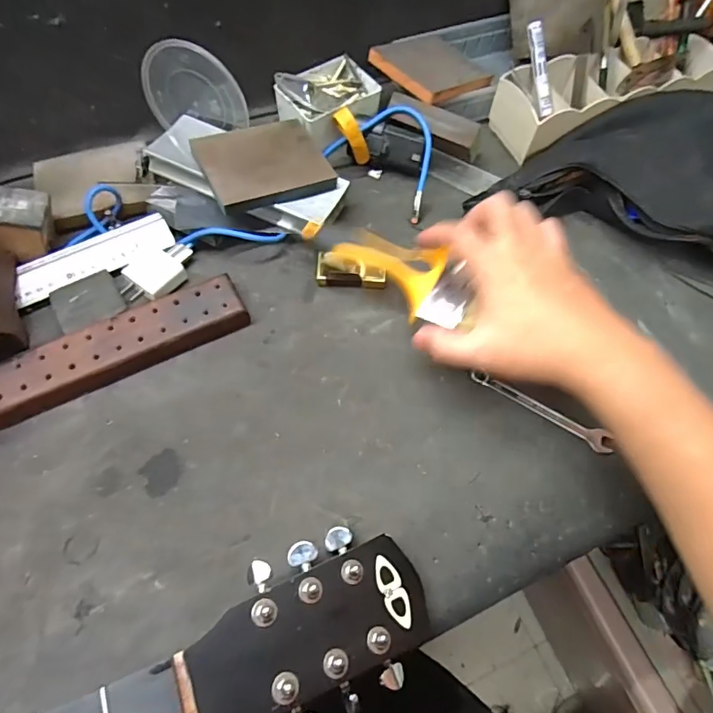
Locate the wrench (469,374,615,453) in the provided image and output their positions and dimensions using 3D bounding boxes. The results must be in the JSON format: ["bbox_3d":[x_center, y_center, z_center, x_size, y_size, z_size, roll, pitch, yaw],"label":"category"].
[{"bbox_3d":[0.163,0.047,0.415,0.129,0.010,0.019,30,68,10],"label":"wrench"}]

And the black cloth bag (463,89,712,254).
[{"bbox_3d":[0.322,-0.190,0.490,0.290,0.079,0.172,26,68,9],"label":"black cloth bag"}]

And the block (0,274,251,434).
[{"bbox_3d":[-0.222,-0.005,0.416,0.245,0.020,0.055,-27,70,-13],"label":"block"}]

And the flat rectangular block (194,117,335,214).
[{"bbox_3d":[-0.096,-0.197,0.474,0.120,0.013,0.105,-22,67,-20],"label":"flat rectangular block"}]

